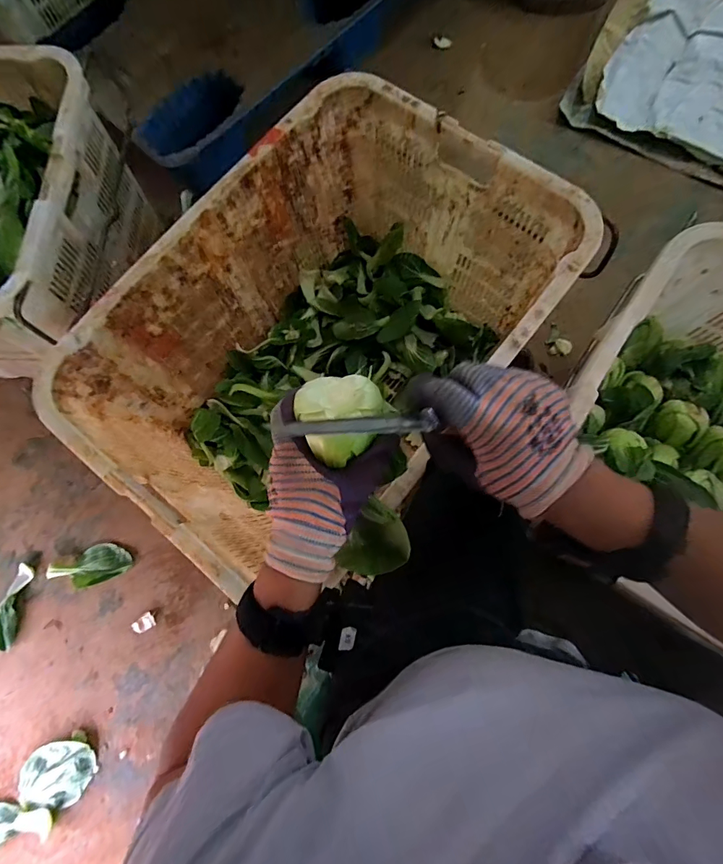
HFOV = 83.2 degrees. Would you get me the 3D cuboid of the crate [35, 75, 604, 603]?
[{"bbox_3d":[-0.053,-0.138,0.685,0.462,0.350,0.653,39,82,10],"label":"crate"}]

